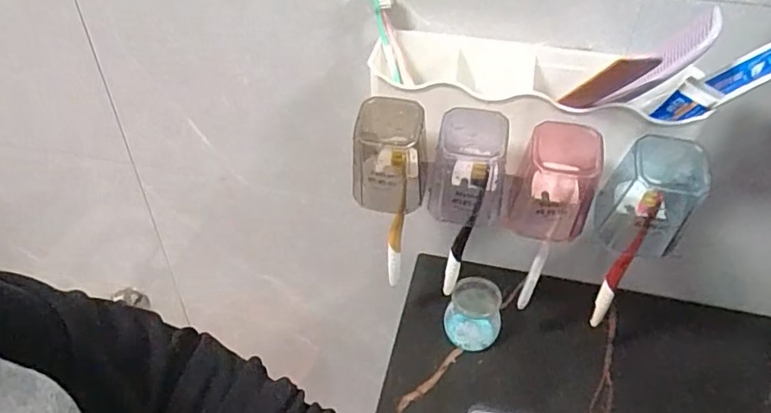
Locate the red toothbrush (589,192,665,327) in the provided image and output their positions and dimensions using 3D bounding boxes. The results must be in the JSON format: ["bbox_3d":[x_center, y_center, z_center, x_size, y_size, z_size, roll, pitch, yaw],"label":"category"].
[{"bbox_3d":[0.227,0.055,0.518,0.018,0.173,0.018,25,48,22],"label":"red toothbrush"}]

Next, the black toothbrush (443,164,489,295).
[{"bbox_3d":[0.078,0.030,0.540,0.024,0.177,0.014,13,44,11],"label":"black toothbrush"}]

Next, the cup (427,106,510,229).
[{"bbox_3d":[0.074,-0.029,0.479,0.066,0.105,0.049,10,44,8],"label":"cup"}]

